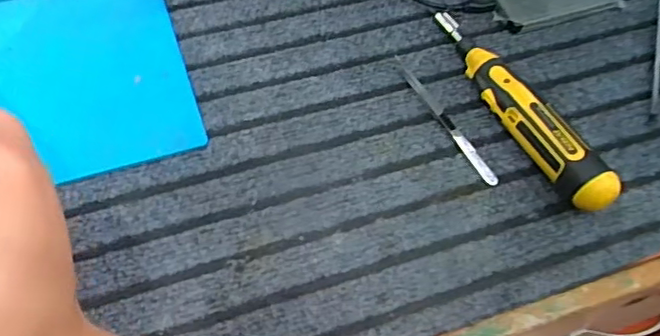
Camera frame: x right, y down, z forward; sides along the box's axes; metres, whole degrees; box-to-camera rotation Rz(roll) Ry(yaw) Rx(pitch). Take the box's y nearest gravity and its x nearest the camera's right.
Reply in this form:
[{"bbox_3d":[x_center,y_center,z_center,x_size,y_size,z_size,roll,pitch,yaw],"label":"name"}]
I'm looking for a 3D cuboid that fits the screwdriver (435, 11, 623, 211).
[{"bbox_3d":[0.148,-0.056,0.476,0.032,0.044,0.213,-22,64,-15],"label":"screwdriver"}]

